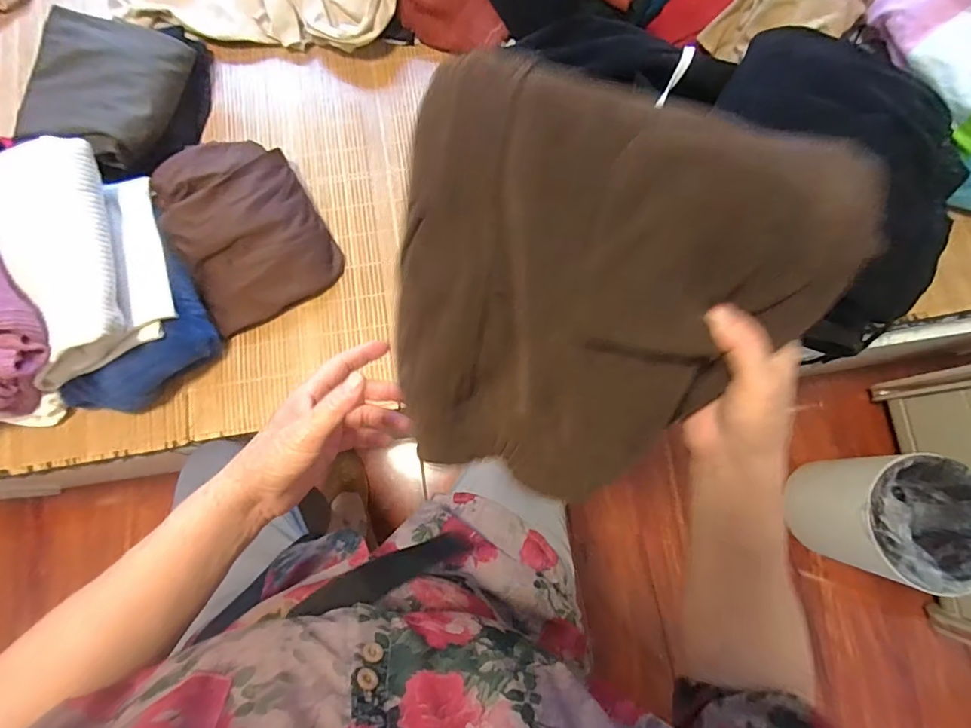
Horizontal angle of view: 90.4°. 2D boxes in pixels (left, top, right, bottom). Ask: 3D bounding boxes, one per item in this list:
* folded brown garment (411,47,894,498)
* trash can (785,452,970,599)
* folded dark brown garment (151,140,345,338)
[{"bbox_3d":[0.061,-0.027,0.278,0.237,0.032,0.227,17,109,4],"label":"folded brown garment"},{"bbox_3d":[0.719,0.282,0.904,0.207,0.343,0.199,0,79,1],"label":"trash can"},{"bbox_3d":[-0.337,-0.194,0.680,0.192,0.091,0.241,-27,79,-4],"label":"folded dark brown garment"}]

